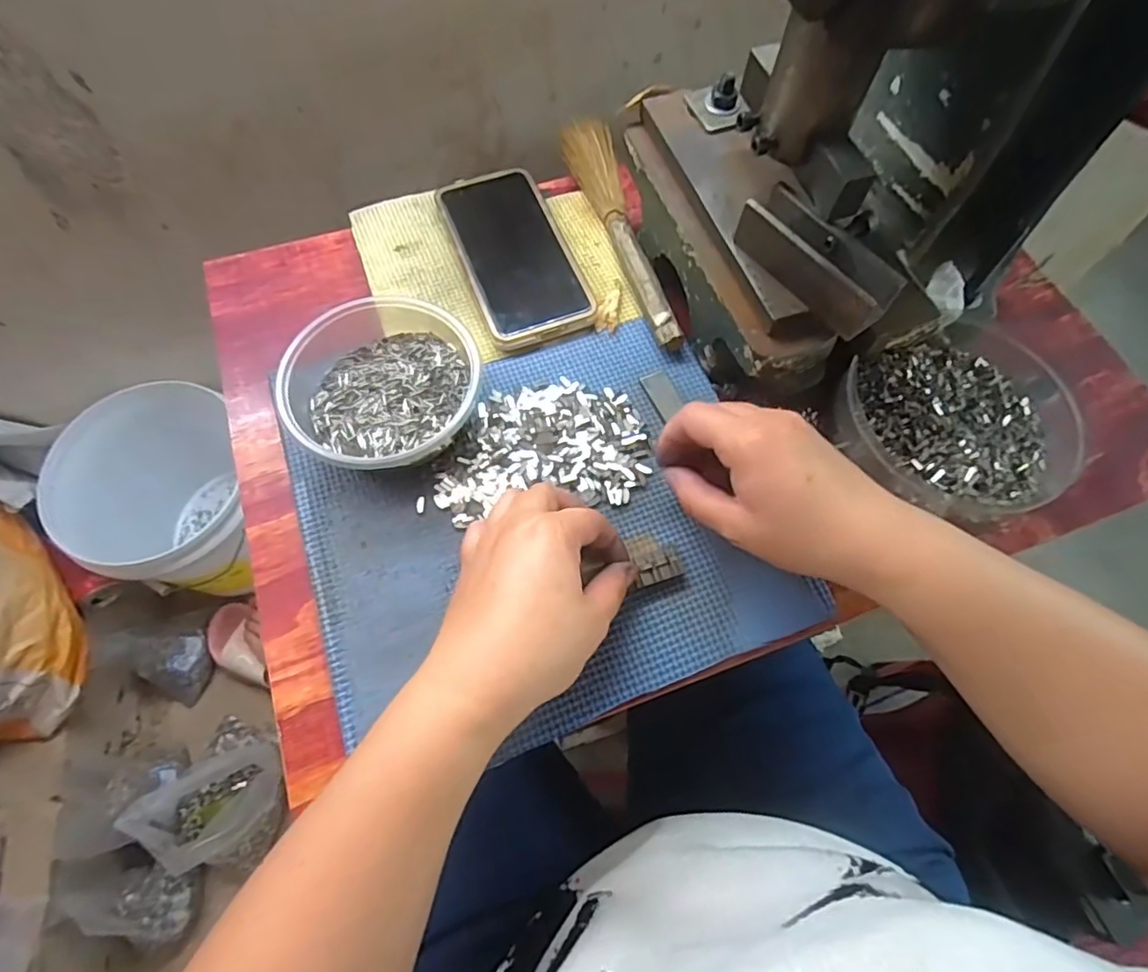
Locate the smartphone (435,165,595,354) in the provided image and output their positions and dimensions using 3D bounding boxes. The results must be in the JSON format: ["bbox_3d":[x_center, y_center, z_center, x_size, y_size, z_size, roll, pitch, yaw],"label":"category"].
[{"bbox_3d":[-0.044,-0.168,0.430,0.075,0.011,0.155,-19,68,-10],"label":"smartphone"}]

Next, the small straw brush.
[{"bbox_3d":[0.036,-0.195,0.440,0.038,0.022,0.224,-14,67,-8],"label":"small straw brush"}]

